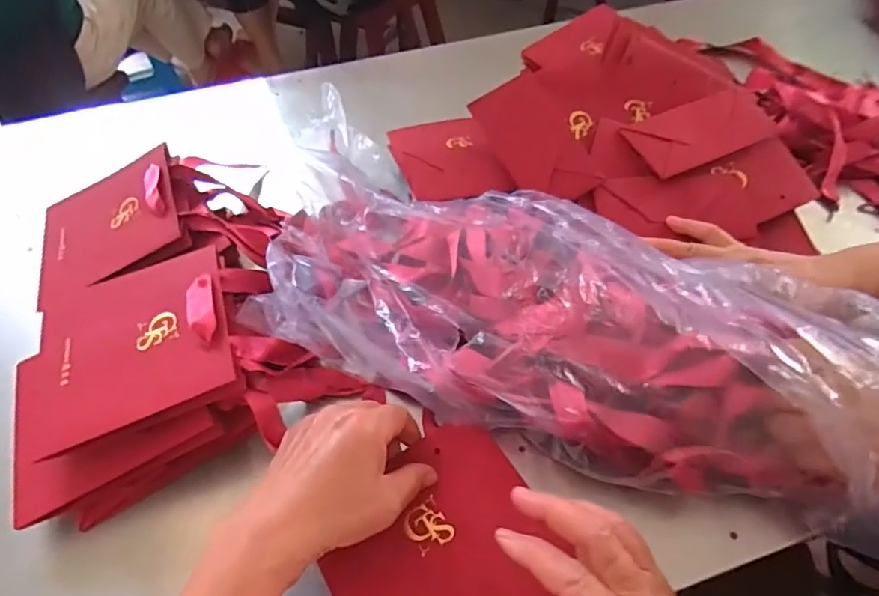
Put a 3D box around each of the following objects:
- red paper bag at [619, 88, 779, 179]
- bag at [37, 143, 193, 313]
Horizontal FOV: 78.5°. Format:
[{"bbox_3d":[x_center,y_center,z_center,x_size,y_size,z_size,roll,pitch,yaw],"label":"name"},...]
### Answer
[{"bbox_3d":[0.255,-0.164,0.523,0.136,0.007,0.070,-22,60,-8],"label":"red paper bag"},{"bbox_3d":[-0.305,-0.068,0.495,0.139,0.022,0.149,-29,57,1],"label":"bag"}]

